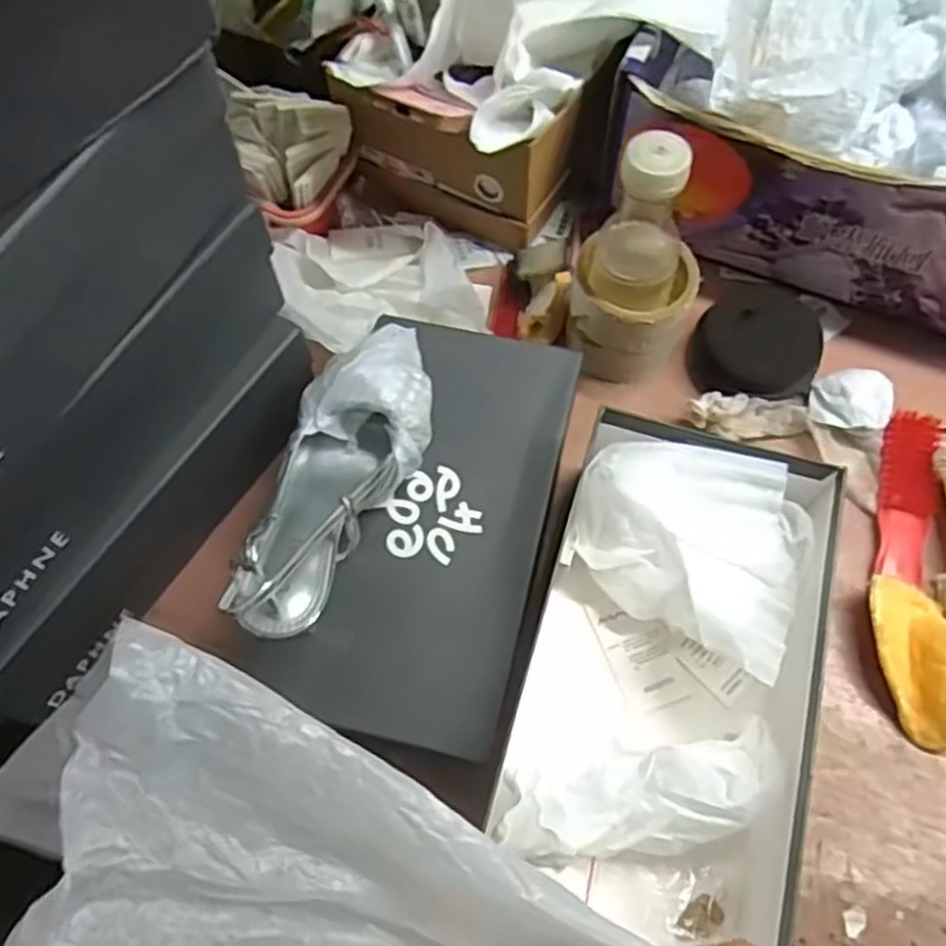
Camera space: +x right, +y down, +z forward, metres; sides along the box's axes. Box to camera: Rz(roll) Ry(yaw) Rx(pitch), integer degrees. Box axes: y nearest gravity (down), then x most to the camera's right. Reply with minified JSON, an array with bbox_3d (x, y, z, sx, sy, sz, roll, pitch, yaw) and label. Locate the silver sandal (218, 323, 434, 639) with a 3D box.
[{"bbox_3d":[-0.084,-0.007,0.495,0.084,0.084,0.238,19,67,10],"label":"silver sandal"}]

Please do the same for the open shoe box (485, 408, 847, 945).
[{"bbox_3d":[0.120,0.113,0.473,0.158,0.089,0.272,15,66,8],"label":"open shoe box"}]

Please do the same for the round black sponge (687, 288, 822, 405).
[{"bbox_3d":[0.218,-0.103,0.604,0.093,0.032,0.098,-1,65,1],"label":"round black sponge"}]

